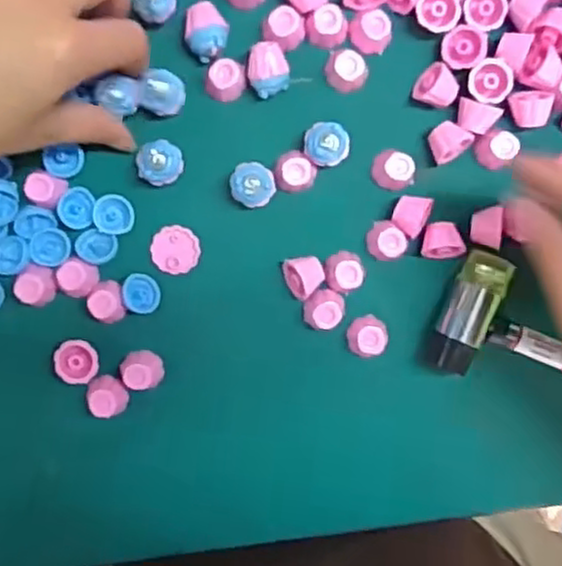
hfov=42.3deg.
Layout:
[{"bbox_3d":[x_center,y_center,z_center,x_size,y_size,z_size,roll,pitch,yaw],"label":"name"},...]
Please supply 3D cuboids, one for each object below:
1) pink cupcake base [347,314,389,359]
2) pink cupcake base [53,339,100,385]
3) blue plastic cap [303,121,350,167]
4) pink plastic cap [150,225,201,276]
[{"bbox_3d":[0.044,0.028,0.364,0.020,0.017,0.019,0,96,-1],"label":"pink cupcake base"},{"bbox_3d":[-0.101,0.039,0.360,0.020,0.010,0.022,0,96,-1],"label":"pink cupcake base"},{"bbox_3d":[0.022,-0.066,0.351,0.021,0.023,0.019,8,96,-2],"label":"blue plastic cap"},{"bbox_3d":[-0.052,-0.016,0.363,0.024,0.004,0.024,0,96,-1],"label":"pink plastic cap"}]

